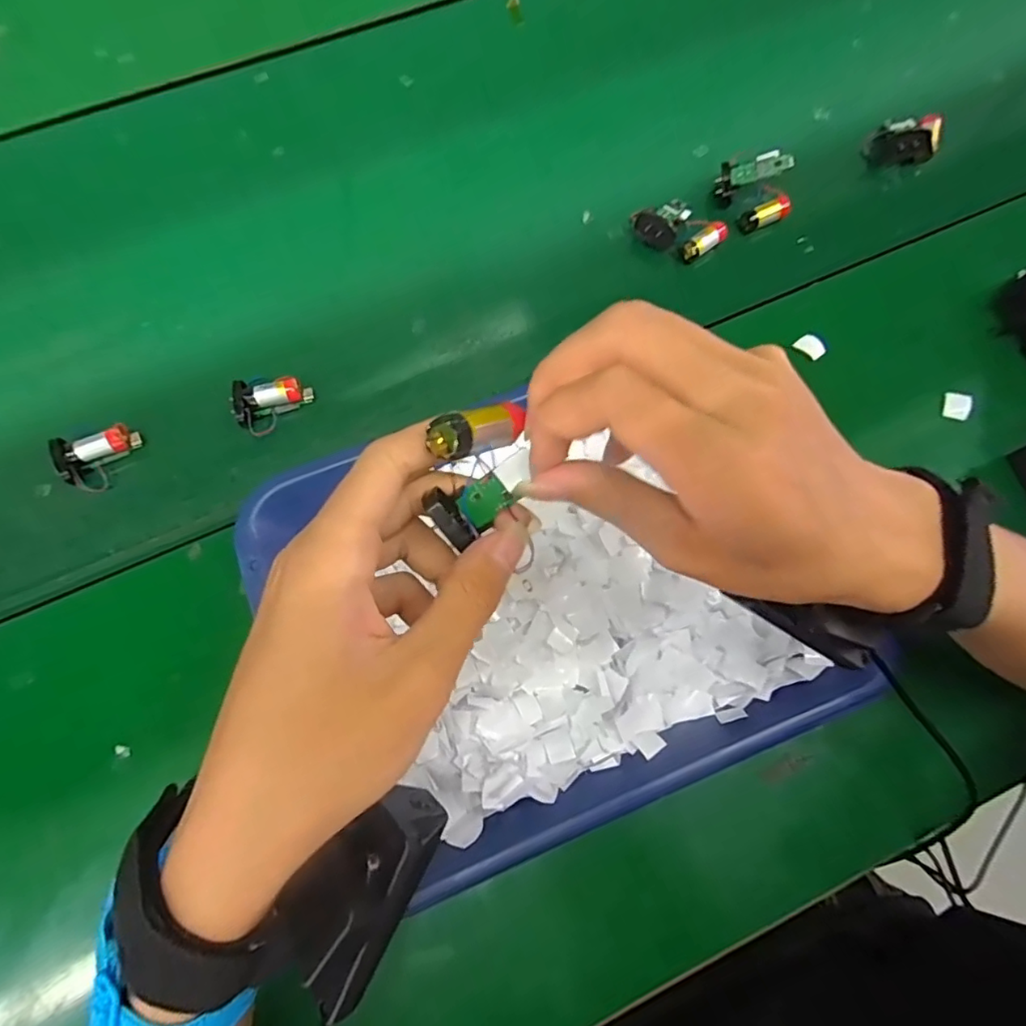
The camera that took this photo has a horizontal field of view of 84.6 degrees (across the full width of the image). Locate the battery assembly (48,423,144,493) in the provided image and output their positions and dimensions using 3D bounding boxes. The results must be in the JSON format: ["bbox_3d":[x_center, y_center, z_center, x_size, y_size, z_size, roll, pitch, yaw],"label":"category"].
[{"bbox_3d":[-0.281,-0.037,0.382,0.049,0.020,0.037,-17,78,0],"label":"battery assembly"}]

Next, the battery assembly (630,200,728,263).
[{"bbox_3d":[0.129,-0.220,0.440,0.059,0.025,0.051,-29,78,-2],"label":"battery assembly"}]

